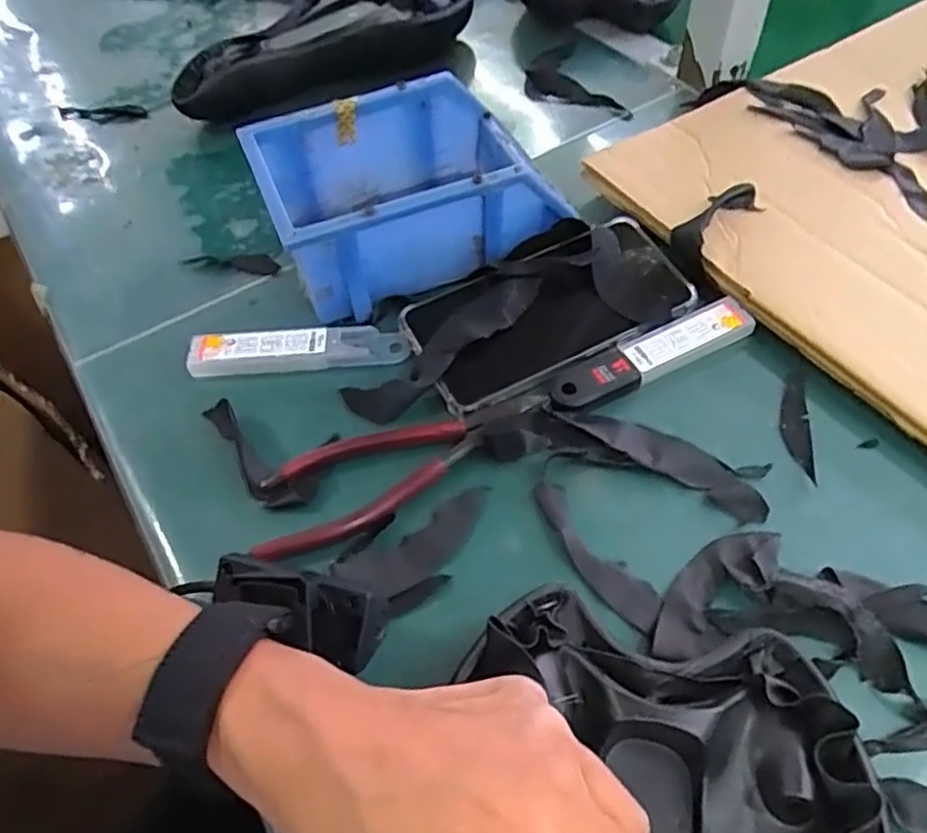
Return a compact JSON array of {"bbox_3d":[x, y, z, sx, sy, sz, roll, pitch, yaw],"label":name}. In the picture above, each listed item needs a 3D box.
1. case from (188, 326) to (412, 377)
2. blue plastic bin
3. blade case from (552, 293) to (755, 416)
[{"bbox_3d":[-0.099,-0.041,0.423,0.128,0.014,0.026,-6,55,-1],"label":"case"},{"bbox_3d":[-0.035,-0.142,0.451,0.172,0.076,0.116,-19,56,-10],"label":"blue plastic bin"},{"bbox_3d":[0.107,-0.036,0.402,0.131,0.007,0.028,-25,57,-13],"label":"blade case"}]

